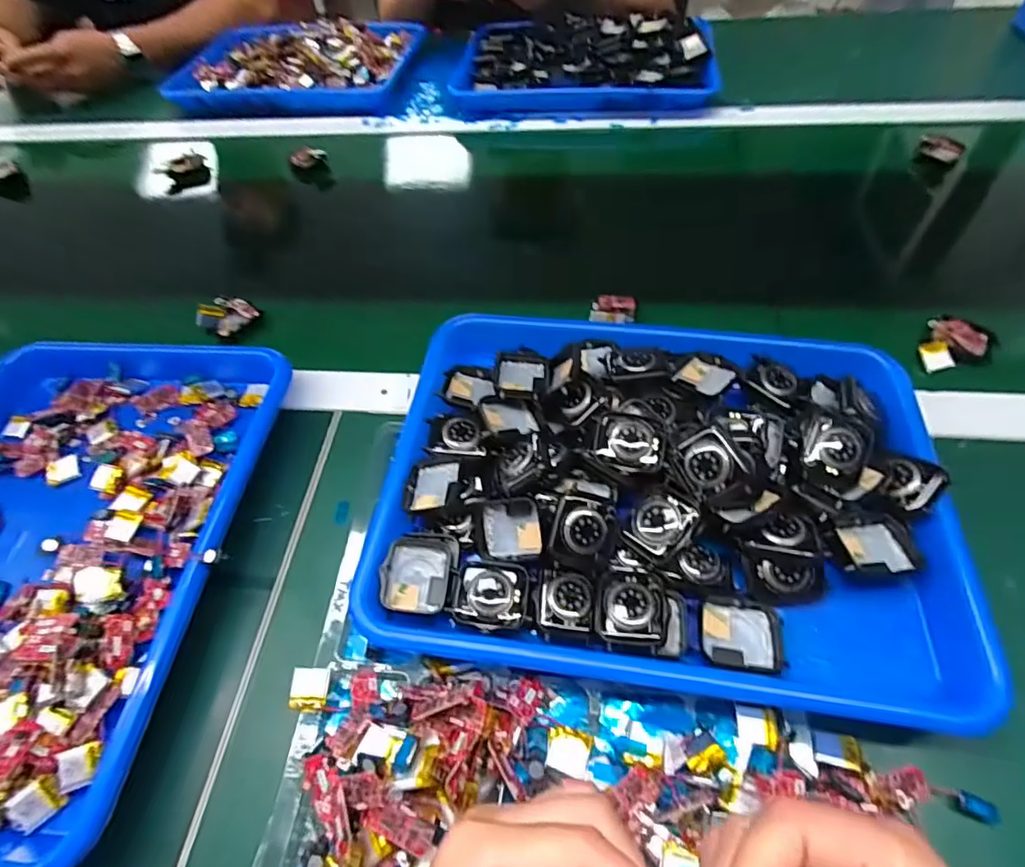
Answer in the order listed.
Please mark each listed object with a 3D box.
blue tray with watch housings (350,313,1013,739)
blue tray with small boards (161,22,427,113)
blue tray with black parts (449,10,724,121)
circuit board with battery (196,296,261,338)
[{"bbox_3d":[0.089,0.024,0.350,0.324,0.065,0.255,5,54,8],"label":"blue tray with watch housings"},{"bbox_3d":[-0.304,-0.530,0.797,0.342,0.053,0.217,6,54,8],"label":"blue tray with small boards"},{"bbox_3d":[0.090,-0.484,0.713,0.319,0.045,0.237,5,54,7],"label":"blue tray with black parts"},{"bbox_3d":[-0.250,-0.106,0.489,0.042,0.025,0.031,0,54,4],"label":"circuit board with battery"}]

